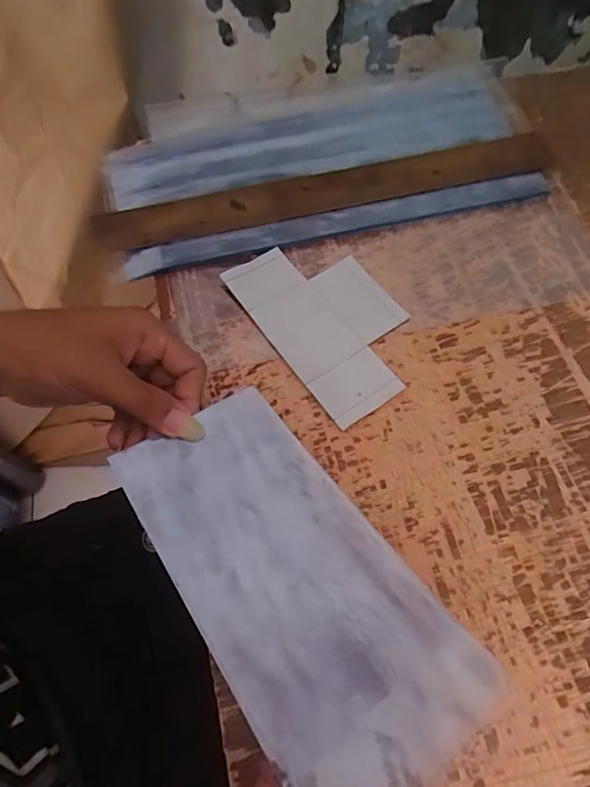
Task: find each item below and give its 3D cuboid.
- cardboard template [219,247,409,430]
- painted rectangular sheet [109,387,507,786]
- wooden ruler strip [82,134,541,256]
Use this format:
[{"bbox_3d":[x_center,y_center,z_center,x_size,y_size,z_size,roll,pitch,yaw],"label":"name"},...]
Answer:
[{"bbox_3d":[0.028,-0.061,0.373,0.102,0.004,0.164,-33,71,-16],"label":"cardboard template"},{"bbox_3d":[-0.005,0.090,0.252,0.108,0.008,0.218,-30,57,-20],"label":"painted rectangular sheet"},{"bbox_3d":[0.037,-0.186,0.424,0.422,0.010,0.047,-14,71,-7],"label":"wooden ruler strip"}]

